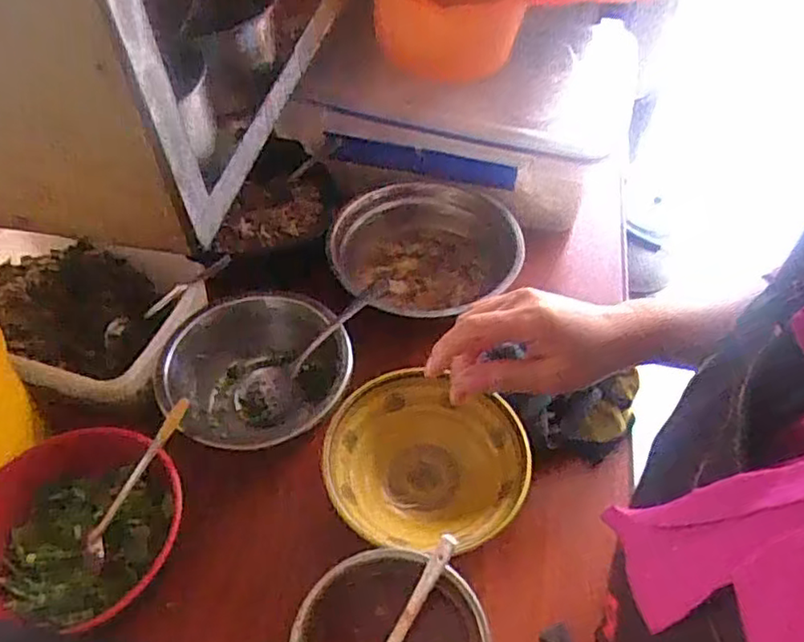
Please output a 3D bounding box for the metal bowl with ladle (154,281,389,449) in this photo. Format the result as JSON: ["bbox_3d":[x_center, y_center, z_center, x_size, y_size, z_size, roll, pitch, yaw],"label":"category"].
[{"bbox_3d":[-0.141,0.056,0.622,0.169,0.088,0.177,-1,50,1],"label":"metal bowl with ladle"}]

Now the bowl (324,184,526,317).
[{"bbox_3d":[0.038,-0.080,0.738,0.196,0.070,0.199,-1,50,1],"label":"bowl"}]

